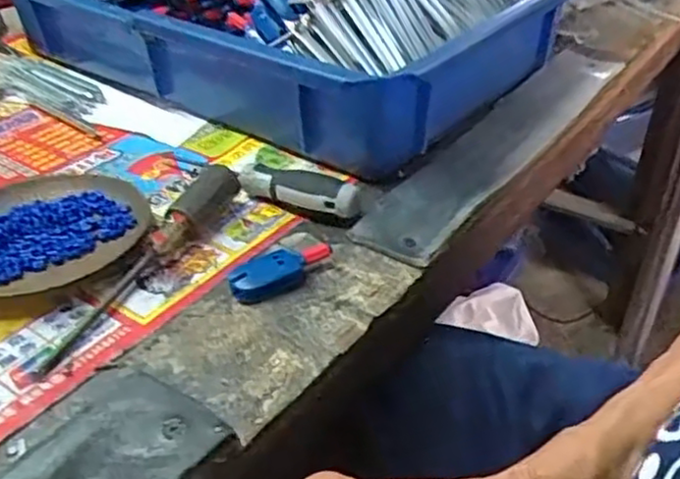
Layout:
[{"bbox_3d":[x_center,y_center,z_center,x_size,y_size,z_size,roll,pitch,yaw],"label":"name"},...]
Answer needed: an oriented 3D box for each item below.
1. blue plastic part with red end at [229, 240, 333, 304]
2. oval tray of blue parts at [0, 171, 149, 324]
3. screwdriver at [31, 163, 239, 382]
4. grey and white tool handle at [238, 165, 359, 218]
[{"bbox_3d":[-0.029,0.015,0.368,0.059,0.013,0.020,-27,41,-31],"label":"blue plastic part with red end"},{"bbox_3d":[-0.169,-0.003,0.399,0.108,0.015,0.121,25,43,34],"label":"oval tray of blue parts"},{"bbox_3d":[-0.103,0.008,0.369,0.016,0.027,0.160,14,38,22],"label":"screwdriver"},{"bbox_3d":[-0.024,-0.029,0.416,0.079,0.022,0.015,17,39,26],"label":"grey and white tool handle"}]

